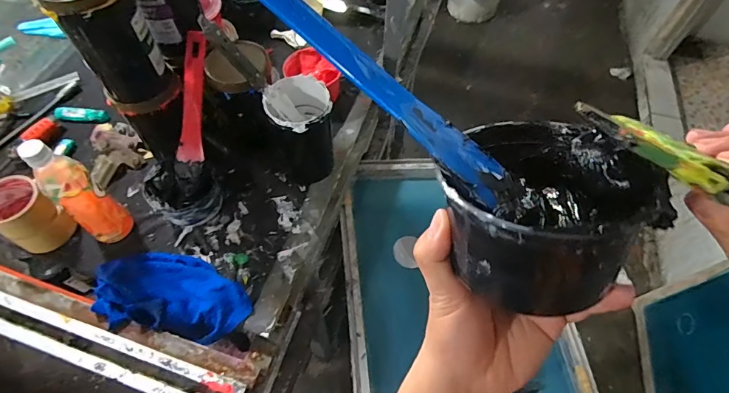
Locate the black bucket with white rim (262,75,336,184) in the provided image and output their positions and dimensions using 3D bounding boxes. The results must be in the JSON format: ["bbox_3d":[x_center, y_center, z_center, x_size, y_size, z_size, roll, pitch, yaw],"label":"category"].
[{"bbox_3d":[-0.104,-0.103,0.715,0.099,0.163,0.099,-16,60,-10],"label":"black bucket with white rim"}]

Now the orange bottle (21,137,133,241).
[{"bbox_3d":[-0.423,0.001,0.631,0.061,0.218,0.060,0,58,0],"label":"orange bottle"}]

